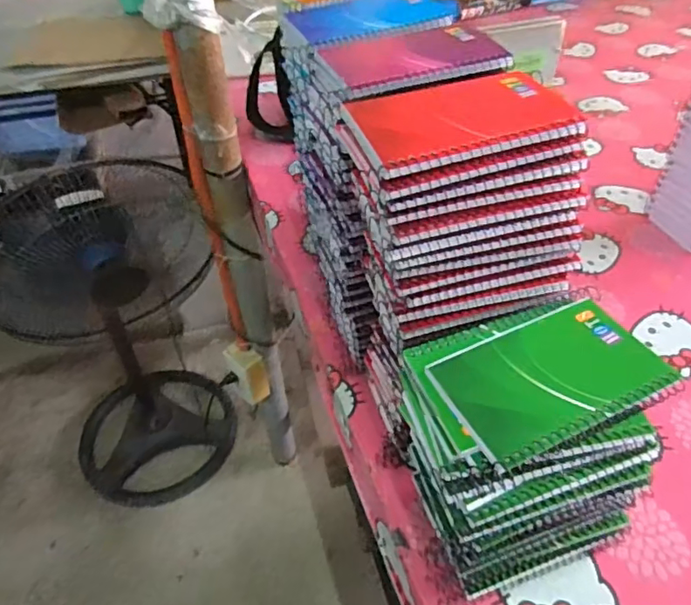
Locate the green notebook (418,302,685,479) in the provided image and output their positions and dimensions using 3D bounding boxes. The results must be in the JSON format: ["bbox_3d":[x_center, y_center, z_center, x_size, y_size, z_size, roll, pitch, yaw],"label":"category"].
[{"bbox_3d":[0.129,0.045,0.345,0.132,0.008,0.082,-19,46,-15],"label":"green notebook"}]

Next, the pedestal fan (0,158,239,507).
[{"bbox_3d":[-0.522,0.042,1.299,0.441,0.755,0.482,-21,47,-17],"label":"pedestal fan"}]

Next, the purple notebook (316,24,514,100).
[{"bbox_3d":[0.052,-0.190,0.427,0.132,0.007,0.105,-14,45,-11],"label":"purple notebook"}]

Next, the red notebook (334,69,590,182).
[{"bbox_3d":[0.071,-0.117,0.356,0.132,0.011,0.087,-13,45,-9],"label":"red notebook"}]

